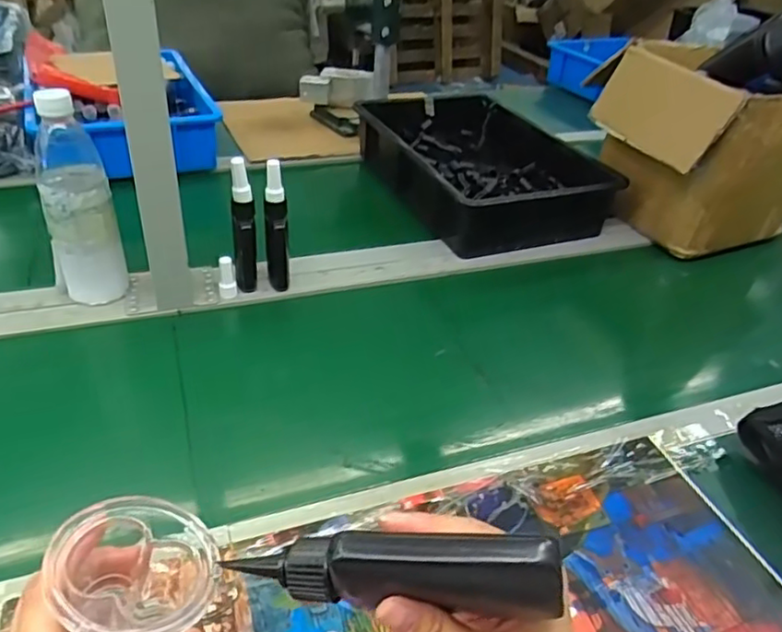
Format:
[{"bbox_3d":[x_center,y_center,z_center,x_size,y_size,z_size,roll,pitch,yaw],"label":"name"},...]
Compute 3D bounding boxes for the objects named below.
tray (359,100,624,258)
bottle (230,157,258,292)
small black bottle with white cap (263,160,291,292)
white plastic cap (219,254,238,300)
[{"bbox_3d":[0.133,-0.242,1.005,0.275,0.088,0.411,-10,38,-20],"label":"tray"},{"bbox_3d":[-0.167,-0.100,0.716,0.025,0.157,0.026,-3,36,-12],"label":"bottle"},{"bbox_3d":[-0.132,-0.100,0.724,0.026,0.153,0.029,-3,36,-12],"label":"small black bottle with white cap"},{"bbox_3d":[-0.190,-0.047,0.729,0.019,0.045,0.016,-3,36,-12],"label":"white plastic cap"}]

